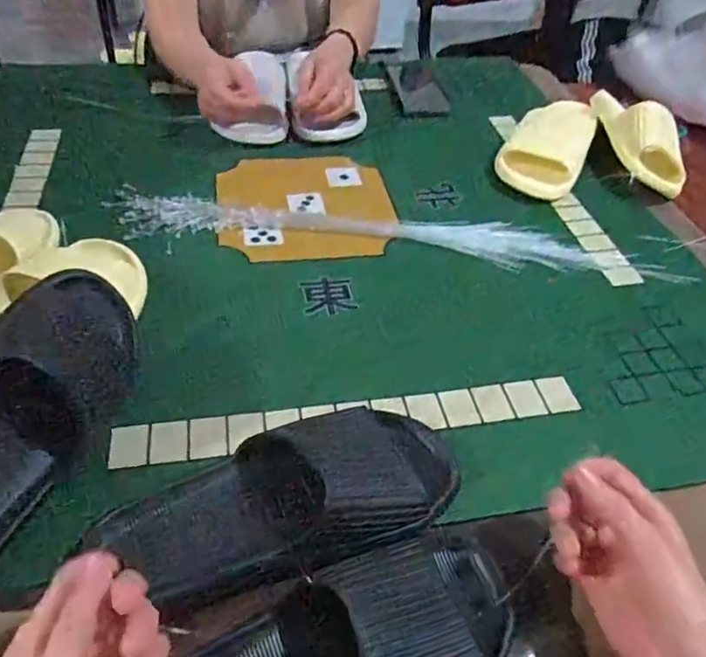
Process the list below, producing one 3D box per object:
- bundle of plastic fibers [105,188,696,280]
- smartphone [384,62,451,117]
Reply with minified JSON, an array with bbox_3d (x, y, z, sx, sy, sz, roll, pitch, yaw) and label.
[{"bbox_3d":[0.028,-0.110,0.676,0.623,0.019,0.085,6,46,2],"label":"bundle of plastic fibers"},{"bbox_3d":[0.103,-0.398,0.966,0.081,0.008,0.162,-10,54,-6],"label":"smartphone"}]

